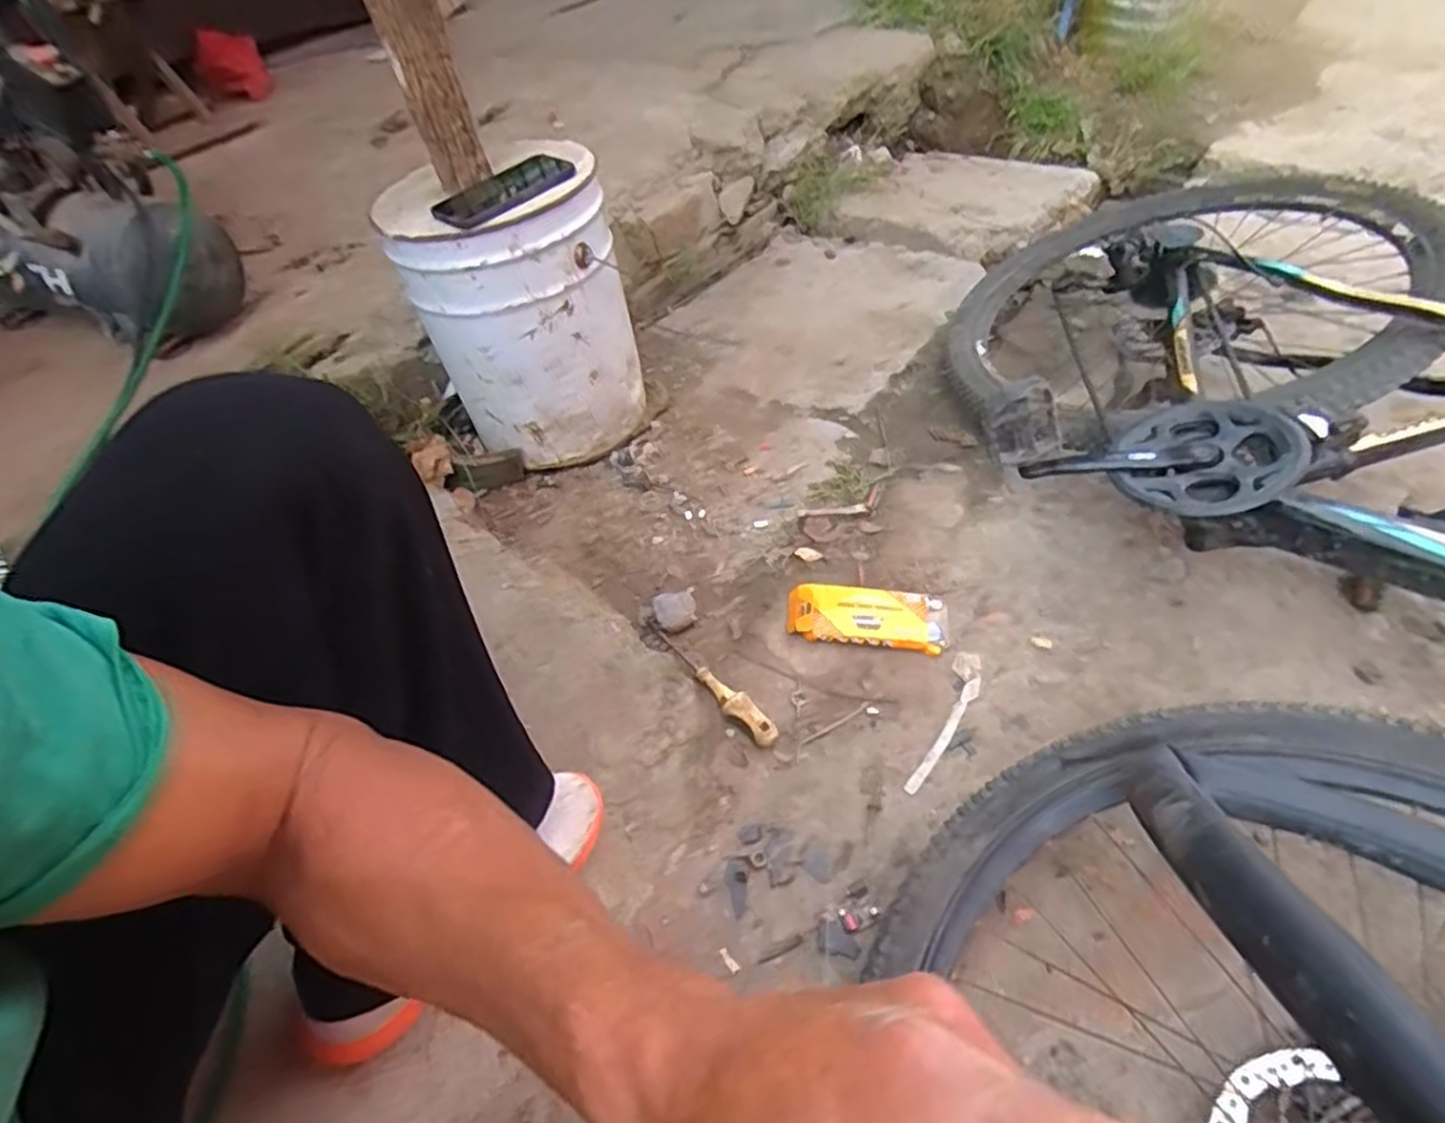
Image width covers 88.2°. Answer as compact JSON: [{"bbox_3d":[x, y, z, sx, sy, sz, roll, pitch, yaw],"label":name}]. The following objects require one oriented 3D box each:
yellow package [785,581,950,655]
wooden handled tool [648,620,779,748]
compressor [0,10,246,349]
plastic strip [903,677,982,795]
[{"bbox_3d":[0.173,0.067,0.886,0.187,0.031,0.074,3,47,7],"label":"yellow package"},{"bbox_3d":[-0.020,0.134,0.840,0.025,0.031,0.208,-35,54,-26],"label":"wooden handled tool"},{"bbox_3d":[-0.926,-0.511,1.003,0.311,0.411,0.402,-38,54,-26],"label":"compressor"},{"bbox_3d":[0.237,0.182,0.791,0.016,0.007,0.158,27,54,26],"label":"plastic strip"}]

